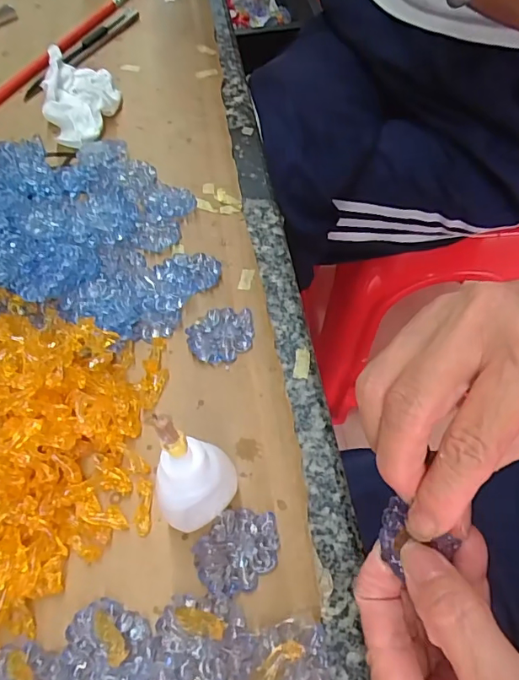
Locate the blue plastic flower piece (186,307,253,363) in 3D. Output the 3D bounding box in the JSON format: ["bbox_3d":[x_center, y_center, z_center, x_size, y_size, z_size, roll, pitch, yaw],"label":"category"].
[{"bbox_3d":[-0.021,-0.003,0.273,0.036,0.008,0.032,-6,59,-2],"label":"blue plastic flower piece"}]

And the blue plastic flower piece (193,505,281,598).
[{"bbox_3d":[-0.009,0.091,0.216,0.038,0.006,0.031,-38,65,-19],"label":"blue plastic flower piece"}]

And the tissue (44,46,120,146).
[{"bbox_3d":[-0.135,-0.186,0.373,0.054,0.020,0.090,-15,60,-7],"label":"tissue"}]

